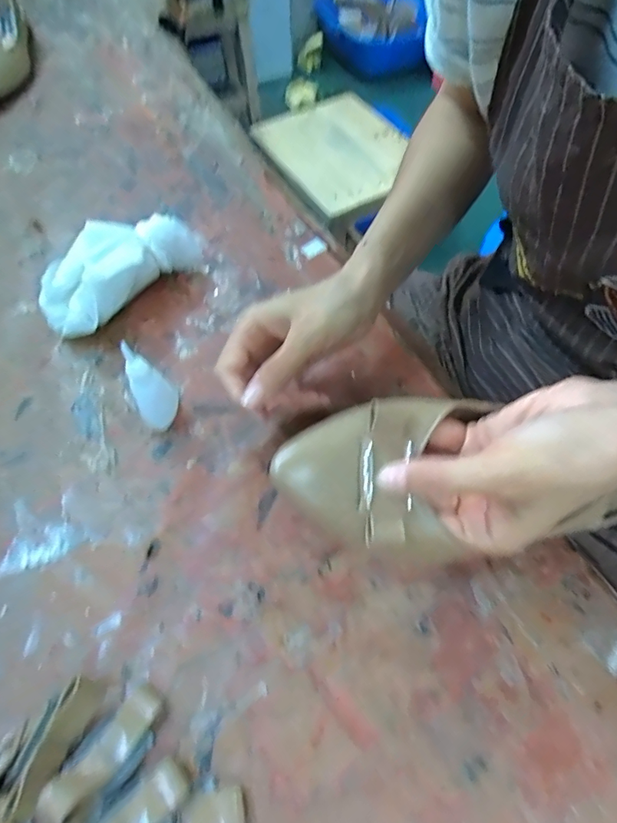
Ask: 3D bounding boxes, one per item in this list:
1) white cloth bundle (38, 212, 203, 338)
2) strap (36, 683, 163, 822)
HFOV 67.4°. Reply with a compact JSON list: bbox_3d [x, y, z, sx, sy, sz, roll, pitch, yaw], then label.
[{"bbox_3d":[-0.171,-0.131,0.408,0.073,0.063,0.146,33,65,20],"label":"white cloth bundle"},{"bbox_3d":[-0.106,0.177,0.242,0.020,0.012,0.067,32,49,20],"label":"strap"}]

